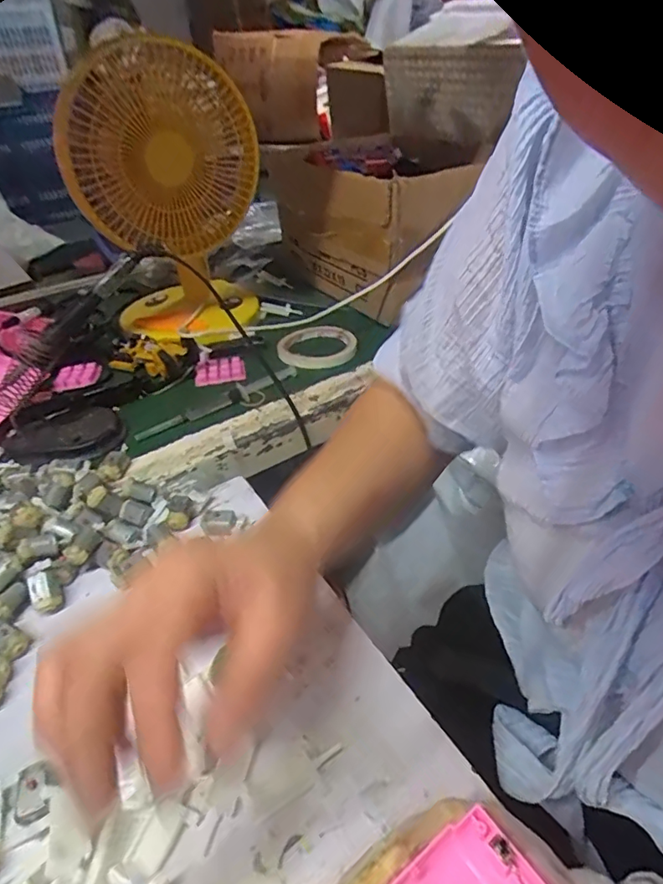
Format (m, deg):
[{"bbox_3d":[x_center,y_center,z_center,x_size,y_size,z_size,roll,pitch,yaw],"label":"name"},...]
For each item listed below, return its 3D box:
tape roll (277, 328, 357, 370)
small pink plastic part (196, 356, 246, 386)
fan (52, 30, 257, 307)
[{"bbox_3d":[-0.017,-0.120,0.673,0.101,0.010,0.101,-3,38,2],"label":"tape roll"},{"bbox_3d":[-0.135,-0.086,0.635,0.058,0.009,0.045,-11,38,-8],"label":"small pink plastic part"},{"bbox_3d":[-0.181,-0.285,0.625,0.185,0.299,0.157,-8,38,-4],"label":"fan"}]

